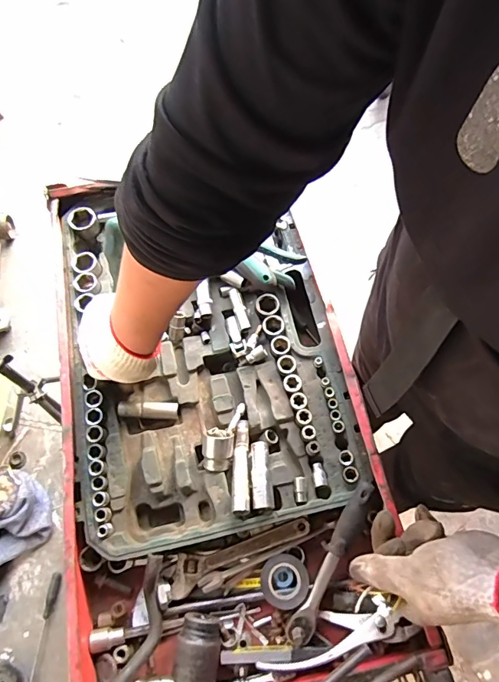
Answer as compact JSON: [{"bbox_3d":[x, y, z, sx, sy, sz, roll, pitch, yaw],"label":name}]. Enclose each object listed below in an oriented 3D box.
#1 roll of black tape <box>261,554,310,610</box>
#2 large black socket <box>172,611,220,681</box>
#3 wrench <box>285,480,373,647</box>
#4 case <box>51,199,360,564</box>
[{"bbox_3d":[0.042,0.284,0.518,0.056,0.023,0.055,0,68,0],"label":"roll of black tape"},{"bbox_3d":[-0.059,0.348,0.494,0.052,0.047,0.065,10,68,4],"label":"large black socket"},{"bbox_3d":[0.096,0.256,0.511,0.027,0.021,0.196,26,85,11],"label":"wrench"},{"bbox_3d":[-0.076,-0.010,0.613,0.347,0.077,0.508,-12,66,-5],"label":"case"}]

